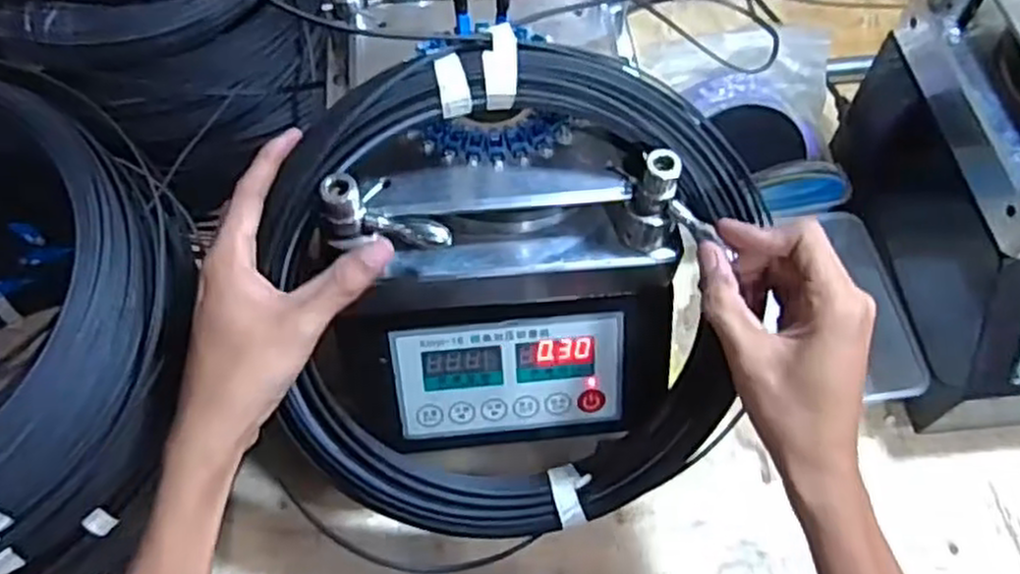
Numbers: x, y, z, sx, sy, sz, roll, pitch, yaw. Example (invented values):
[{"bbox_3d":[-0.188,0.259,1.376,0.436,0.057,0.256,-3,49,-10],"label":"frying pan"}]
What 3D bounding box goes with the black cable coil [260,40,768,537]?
[{"bbox_3d":[0.010,0.013,0.464,0.277,0.304,0.041,0,21,-6],"label":"black cable coil"}]

